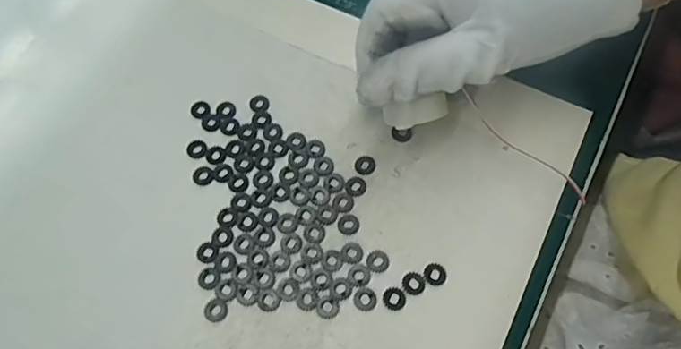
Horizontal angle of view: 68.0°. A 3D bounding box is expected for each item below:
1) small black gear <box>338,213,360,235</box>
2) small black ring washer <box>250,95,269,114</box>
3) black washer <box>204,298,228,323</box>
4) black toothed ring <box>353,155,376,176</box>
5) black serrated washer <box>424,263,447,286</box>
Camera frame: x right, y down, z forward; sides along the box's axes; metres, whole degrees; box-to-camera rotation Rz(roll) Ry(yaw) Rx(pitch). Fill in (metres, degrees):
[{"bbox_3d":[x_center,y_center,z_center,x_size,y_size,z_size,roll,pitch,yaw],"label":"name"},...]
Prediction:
[{"bbox_3d":[0.004,0.024,0.247,0.011,0.004,0.011,0,67,1],"label":"small black gear"},{"bbox_3d":[-0.045,-0.040,0.276,0.011,0.004,0.011,-17,67,-6],"label":"small black ring washer"},{"bbox_3d":[-0.058,0.063,0.233,0.011,0.004,0.011,0,67,1],"label":"black washer"},{"bbox_3d":[0.013,-0.005,0.260,0.011,0.004,0.011,0,67,1],"label":"black toothed ring"},{"bbox_3d":[0.045,0.047,0.236,0.010,0.004,0.010,0,67,1],"label":"black serrated washer"}]

